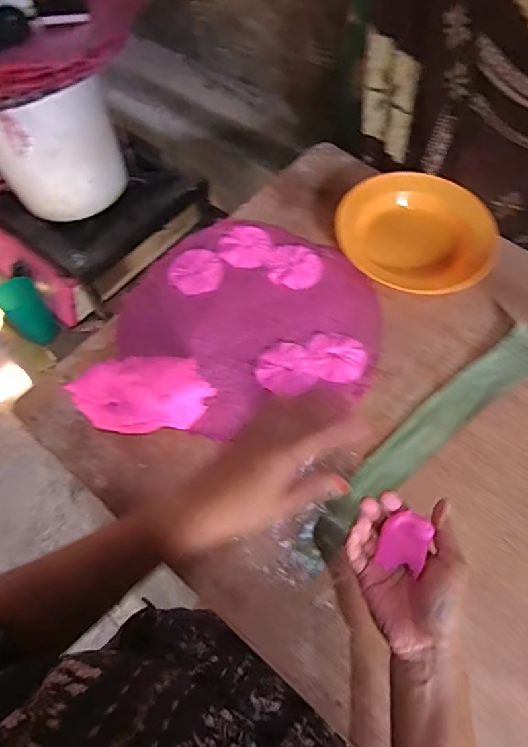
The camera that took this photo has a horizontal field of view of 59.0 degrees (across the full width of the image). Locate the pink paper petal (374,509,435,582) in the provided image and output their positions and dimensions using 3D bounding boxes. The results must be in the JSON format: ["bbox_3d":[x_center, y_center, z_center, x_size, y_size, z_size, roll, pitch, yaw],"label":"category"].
[{"bbox_3d":[0.130,0.153,0.427,0.036,0.020,0.050,28,68,16],"label":"pink paper petal"}]

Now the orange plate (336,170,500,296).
[{"bbox_3d":[0.222,-0.207,0.680,0.224,0.040,0.188,33,69,18],"label":"orange plate"}]

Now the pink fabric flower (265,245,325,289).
[{"bbox_3d":[0.044,-0.156,0.677,0.077,0.005,0.078,-11,63,-2],"label":"pink fabric flower"}]

